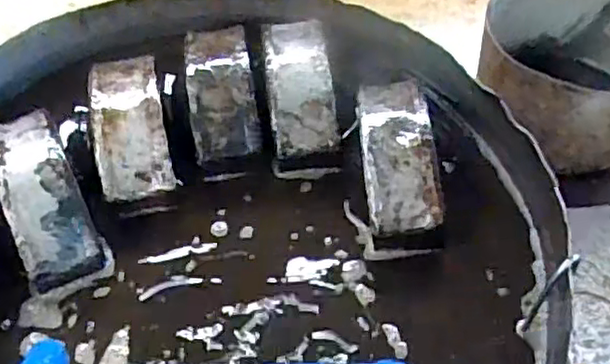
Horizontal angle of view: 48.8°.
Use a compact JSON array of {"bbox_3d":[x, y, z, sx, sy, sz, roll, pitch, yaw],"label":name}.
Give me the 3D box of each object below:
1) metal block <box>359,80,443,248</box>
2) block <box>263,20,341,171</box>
[{"bbox_3d":[0.079,-0.021,0.585,0.066,0.053,0.159,-4,66,-1],"label":"metal block"},{"bbox_3d":[-0.006,-0.090,0.630,0.060,0.042,0.158,-6,66,-3],"label":"block"}]

